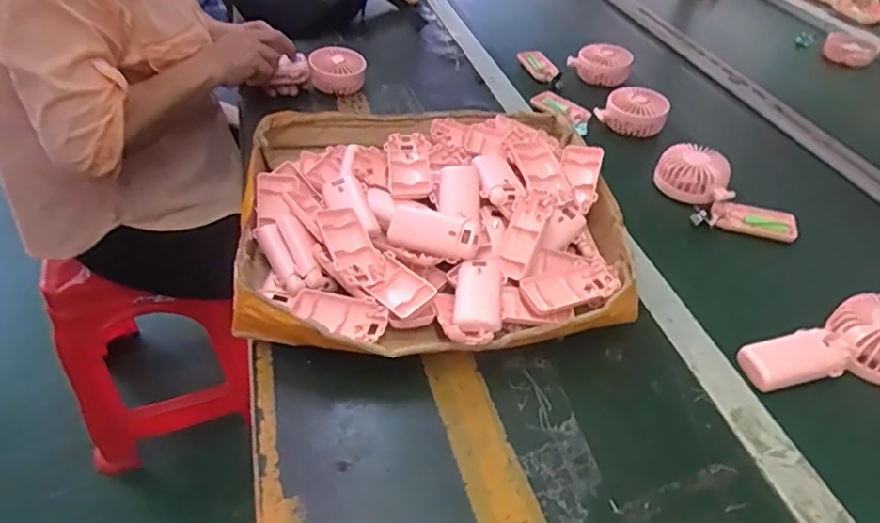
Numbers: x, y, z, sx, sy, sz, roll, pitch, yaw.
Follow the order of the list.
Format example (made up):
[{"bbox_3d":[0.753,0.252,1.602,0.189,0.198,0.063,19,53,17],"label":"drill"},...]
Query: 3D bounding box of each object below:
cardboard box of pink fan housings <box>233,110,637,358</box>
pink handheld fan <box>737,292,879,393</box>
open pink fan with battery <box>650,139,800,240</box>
[{"bbox_3d":[-0.013,-0.061,0.659,0.384,0.089,0.400,-3,42,-5],"label":"cardboard box of pink fan housings"},{"bbox_3d":[0.368,0.084,0.540,0.160,0.051,0.082,-14,44,-18],"label":"pink handheld fan"},{"bbox_3d":[0.343,-0.084,0.727,0.087,0.053,0.179,-26,49,-28],"label":"open pink fan with battery"}]

